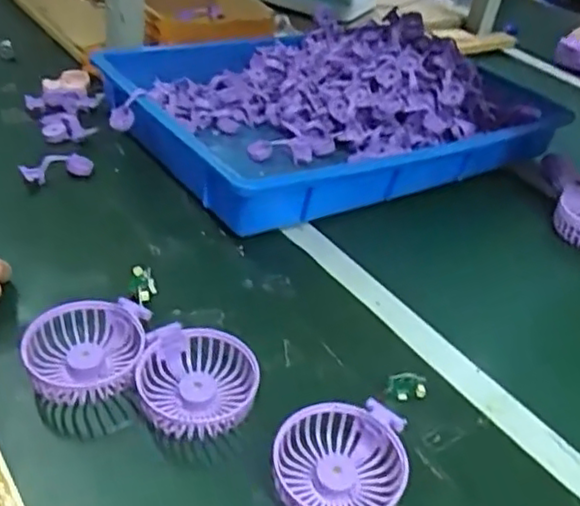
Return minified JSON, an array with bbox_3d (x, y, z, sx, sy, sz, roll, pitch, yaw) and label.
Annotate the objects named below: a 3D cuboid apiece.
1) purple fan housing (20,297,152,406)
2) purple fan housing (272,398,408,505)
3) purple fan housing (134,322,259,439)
[{"bbox_3d":[-0.158,0.077,0.517,0.090,0.032,0.080,-7,41,-16],"label":"purple fan housing"},{"bbox_3d":[0.036,0.149,0.460,0.091,0.030,0.084,4,39,-3],"label":"purple fan housing"},{"bbox_3d":[-0.072,0.098,0.510,0.088,0.028,0.084,12,39,7],"label":"purple fan housing"}]

